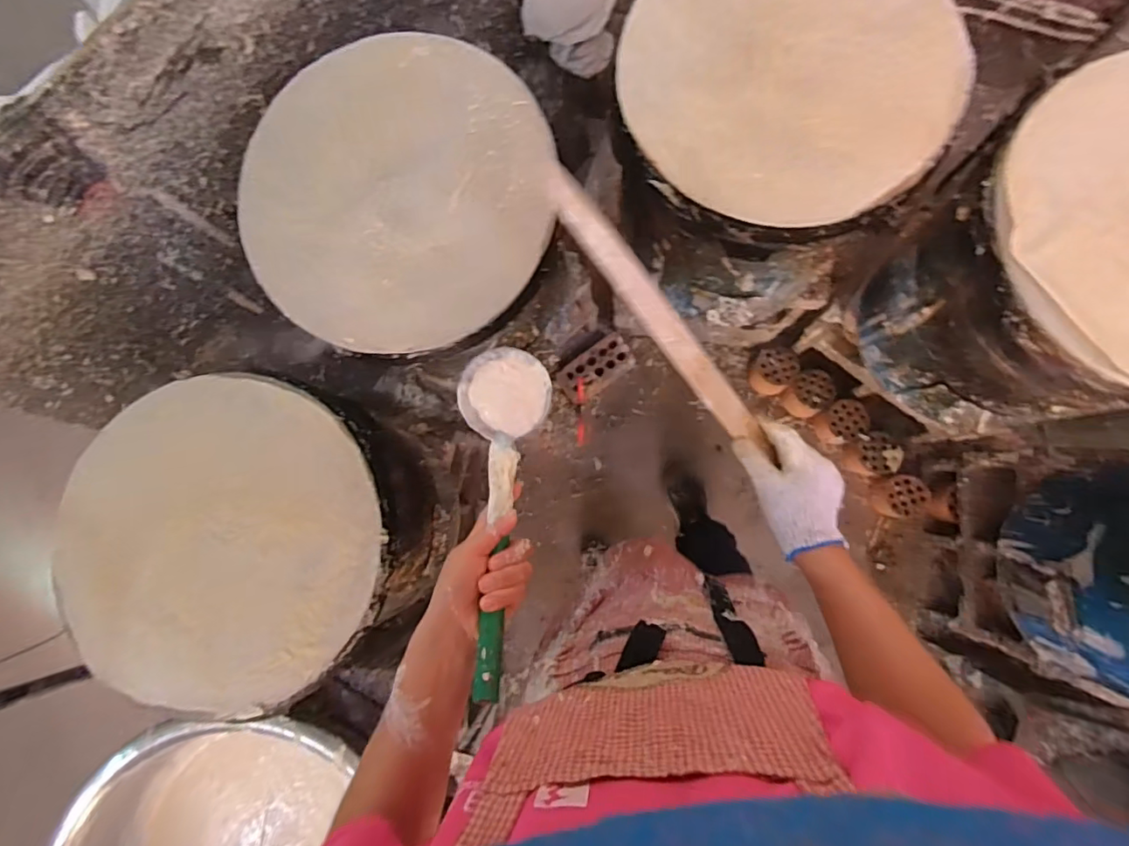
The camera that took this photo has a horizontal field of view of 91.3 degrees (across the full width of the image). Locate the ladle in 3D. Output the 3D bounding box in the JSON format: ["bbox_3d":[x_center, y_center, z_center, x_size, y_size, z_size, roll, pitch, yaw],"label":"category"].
[{"bbox_3d":[-0.062,0.070,0.493,0.085,0.042,0.318,-1,58,5],"label":"ladle"}]

